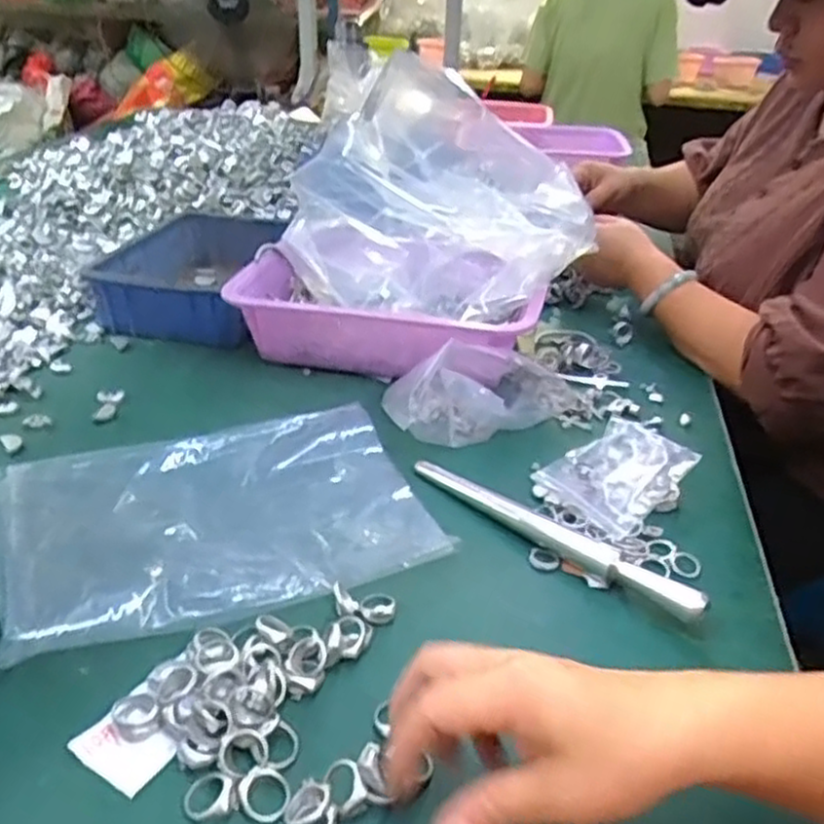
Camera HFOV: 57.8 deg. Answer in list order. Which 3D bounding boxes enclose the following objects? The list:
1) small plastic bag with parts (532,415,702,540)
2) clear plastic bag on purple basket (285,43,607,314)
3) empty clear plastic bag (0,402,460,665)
[{"bbox_3d":[0.162,0.046,0.582,0.118,0.021,0.087,-24,39,-36],"label":"small plastic bag with parts"},{"bbox_3d":[0.035,-0.198,0.773,0.282,0.161,0.235,16,34,23],"label":"clear plastic bag on purple basket"},{"bbox_3d":[-0.140,0.068,0.543,0.284,0.020,0.218,-13,34,-22],"label":"empty clear plastic bag"}]

